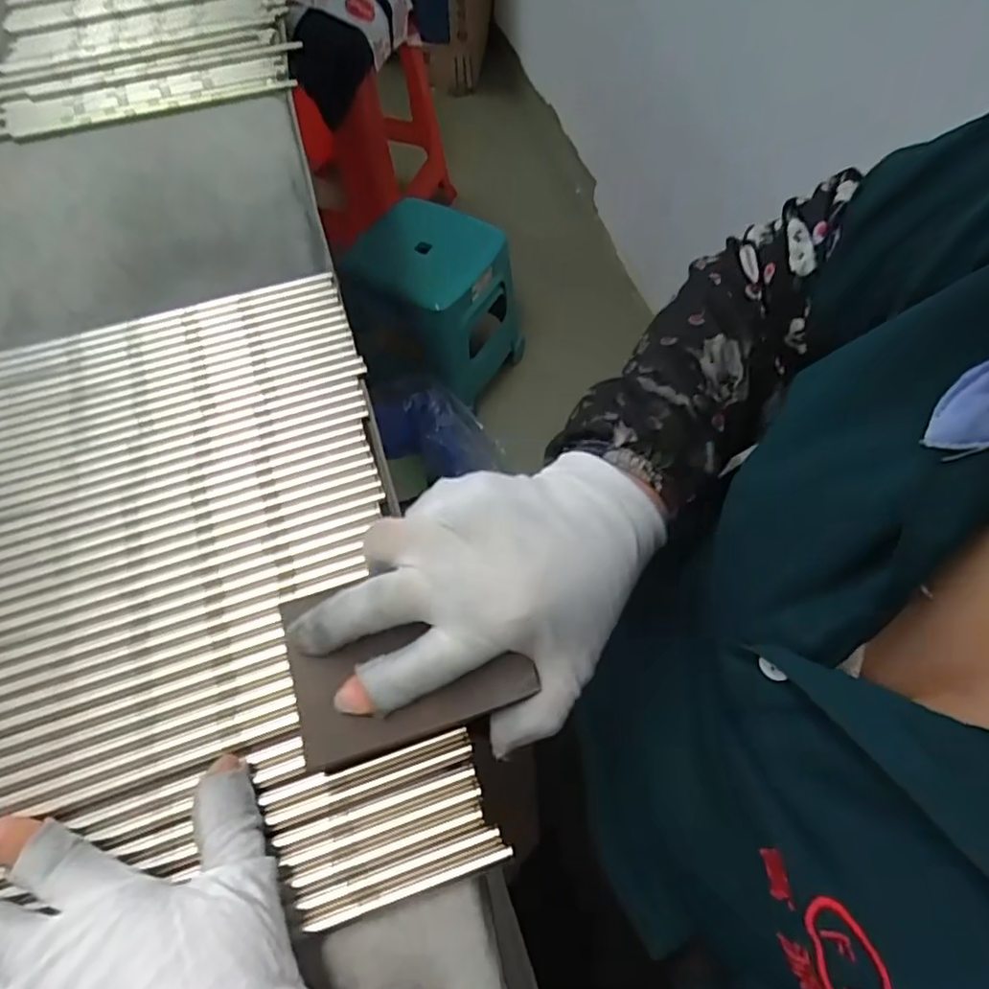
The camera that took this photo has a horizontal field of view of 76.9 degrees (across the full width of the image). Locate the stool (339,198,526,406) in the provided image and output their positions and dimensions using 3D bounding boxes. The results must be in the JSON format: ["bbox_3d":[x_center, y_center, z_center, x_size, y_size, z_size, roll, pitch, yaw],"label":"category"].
[{"bbox_3d":[-0.106,-0.343,1.158,0.222,0.286,0.244,27,62,16],"label":"stool"}]

